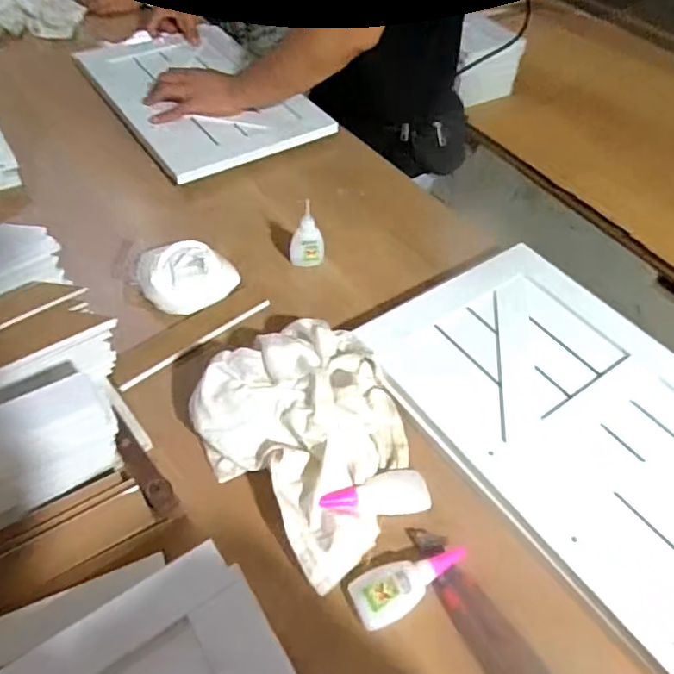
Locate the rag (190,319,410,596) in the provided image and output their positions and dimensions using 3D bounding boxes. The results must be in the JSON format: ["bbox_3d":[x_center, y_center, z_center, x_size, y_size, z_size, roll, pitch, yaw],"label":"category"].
[{"bbox_3d":[-0.015,0.080,0.511,0.186,0.070,0.215,-32,59,-30],"label":"rag"}]

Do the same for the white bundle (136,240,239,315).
[{"bbox_3d":[-0.176,-0.078,0.640,0.103,0.053,0.085,-29,57,-28],"label":"white bundle"}]

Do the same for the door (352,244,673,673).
[{"bbox_3d":[0.249,0.074,0.544,0.276,0.019,0.423,-25,55,-25],"label":"door"}]

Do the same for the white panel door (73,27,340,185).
[{"bbox_3d":[-0.233,-0.413,0.913,0.277,0.024,0.421,-24,55,-25],"label":"white panel door"}]

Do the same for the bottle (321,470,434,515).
[{"bbox_3d":[0.035,0.139,0.492,0.099,0.019,0.037,-3,49,-9],"label":"bottle"}]

